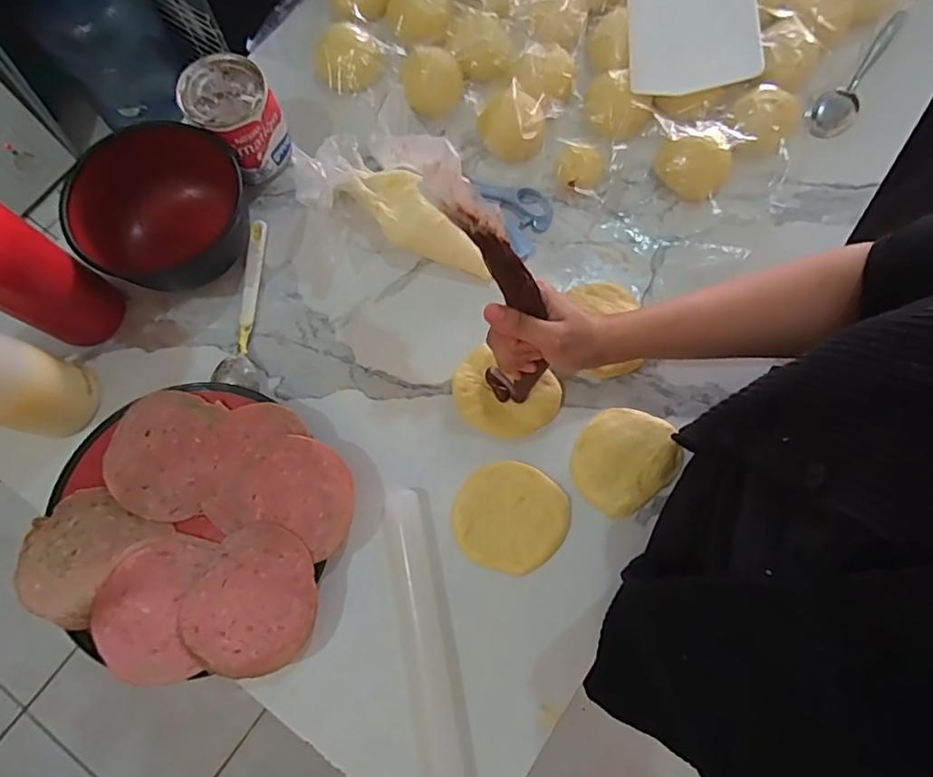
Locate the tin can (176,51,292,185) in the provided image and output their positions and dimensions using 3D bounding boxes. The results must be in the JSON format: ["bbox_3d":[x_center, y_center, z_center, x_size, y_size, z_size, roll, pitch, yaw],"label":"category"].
[{"bbox_3d":[-0.205,-0.242,0.494,0.070,0.072,0.076,0,77,0],"label":"tin can"}]

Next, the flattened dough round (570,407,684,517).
[{"bbox_3d":[0.131,0.057,0.455,0.089,0.011,0.076,-37,79,-8],"label":"flattened dough round"}]

